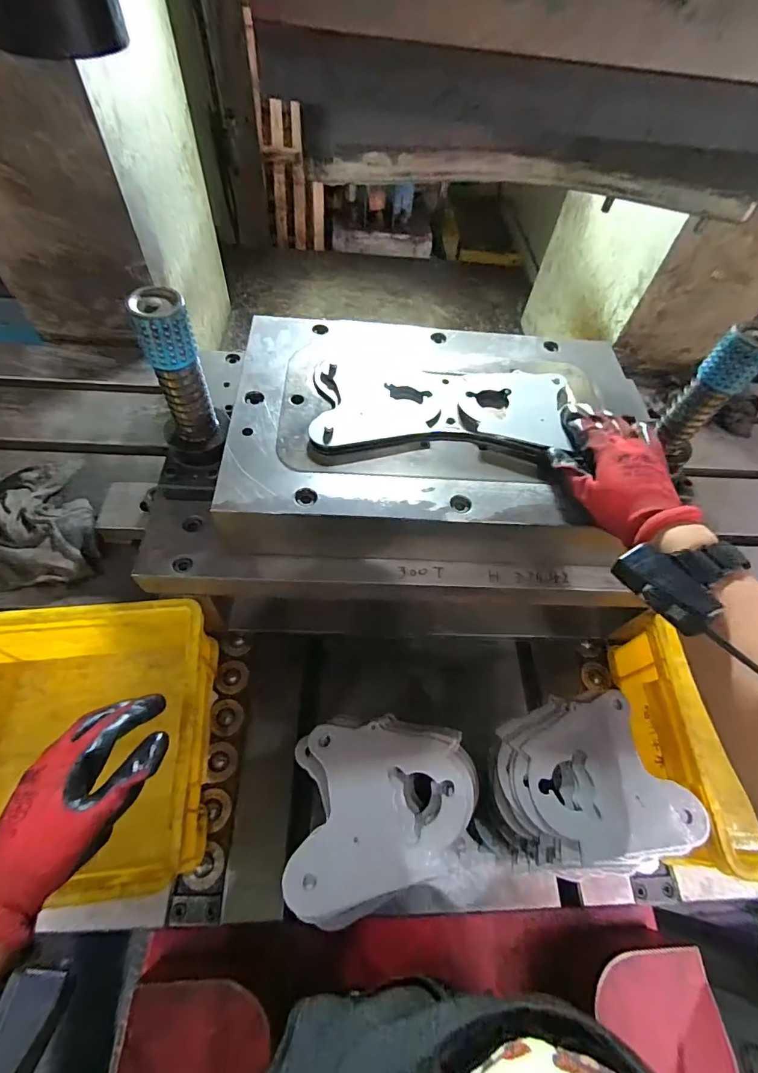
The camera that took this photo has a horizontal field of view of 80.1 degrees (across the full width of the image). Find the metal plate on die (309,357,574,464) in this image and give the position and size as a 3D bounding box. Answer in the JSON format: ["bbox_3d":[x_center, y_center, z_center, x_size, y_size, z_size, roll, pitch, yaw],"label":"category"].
[{"bbox_3d":[0.068,-0.147,0.505,0.275,0.013,0.139,0,58,-4],"label":"metal plate on die"}]

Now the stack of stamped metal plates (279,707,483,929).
[{"bbox_3d":[0.006,0.237,0.387,0.154,0.025,0.145,2,58,-3],"label":"stack of stamped metal plates"}]

